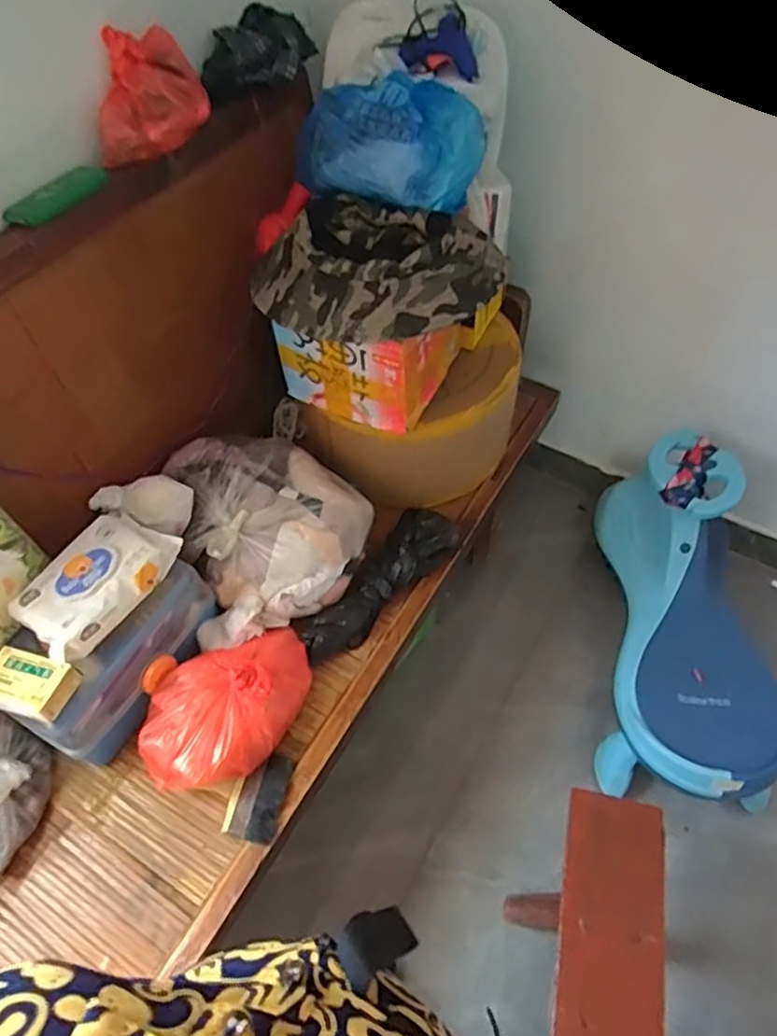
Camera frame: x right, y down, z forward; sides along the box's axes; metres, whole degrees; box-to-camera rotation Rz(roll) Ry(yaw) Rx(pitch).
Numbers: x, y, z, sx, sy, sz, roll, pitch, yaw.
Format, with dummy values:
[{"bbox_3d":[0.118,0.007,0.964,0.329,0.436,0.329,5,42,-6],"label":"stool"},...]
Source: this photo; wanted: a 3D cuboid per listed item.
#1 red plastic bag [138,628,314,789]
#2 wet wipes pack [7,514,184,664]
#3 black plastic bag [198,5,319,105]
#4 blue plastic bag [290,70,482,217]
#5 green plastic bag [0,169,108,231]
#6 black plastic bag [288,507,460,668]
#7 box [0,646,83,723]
[{"bbox_3d":[-0.230,0.268,0.953,0.172,0.099,0.274,33,66,18],"label":"red plastic bag"},{"bbox_3d":[-0.407,0.084,0.910,0.130,0.049,0.216,28,65,16],"label":"wet wipes pack"},{"bbox_3d":[-0.212,-0.748,1.058,0.118,0.074,0.264,17,62,11],"label":"black plastic bag"},{"bbox_3d":[0.004,-0.539,0.919,0.252,0.127,0.160,21,63,13],"label":"blue plastic bag"},{"bbox_3d":[-0.442,-0.433,0.877,0.029,0.038,0.144,30,66,17],"label":"green plastic bag"},{"bbox_3d":[-0.014,0.105,1.092,0.102,0.077,0.329,37,68,20],"label":"black plastic bag"},{"bbox_3d":[-0.468,0.214,0.845,0.109,0.036,0.074,14,62,9],"label":"box"}]

